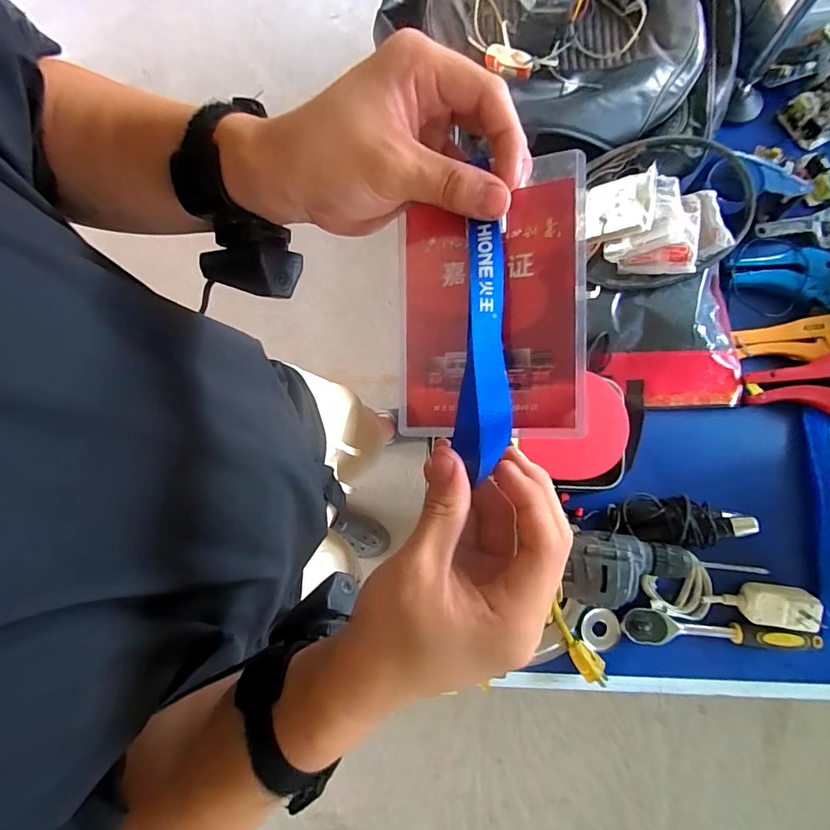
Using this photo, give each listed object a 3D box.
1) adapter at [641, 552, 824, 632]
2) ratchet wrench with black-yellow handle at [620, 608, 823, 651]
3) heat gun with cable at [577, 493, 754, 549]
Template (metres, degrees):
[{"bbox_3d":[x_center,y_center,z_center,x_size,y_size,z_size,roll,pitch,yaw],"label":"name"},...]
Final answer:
[{"bbox_3d":[0.395,0.230,0.576,0.197,0.045,0.072,12,77,3],"label":"adapter"},{"bbox_3d":[0.376,0.273,0.570,0.229,0.028,0.038,6,77,2],"label":"ratchet wrench with black-yellow handle"},{"bbox_3d":[0.319,0.133,0.581,0.189,0.060,0.060,7,77,2],"label":"heat gun with cable"}]

